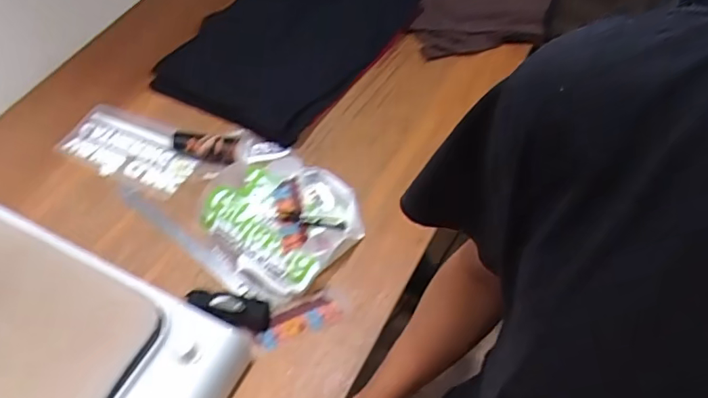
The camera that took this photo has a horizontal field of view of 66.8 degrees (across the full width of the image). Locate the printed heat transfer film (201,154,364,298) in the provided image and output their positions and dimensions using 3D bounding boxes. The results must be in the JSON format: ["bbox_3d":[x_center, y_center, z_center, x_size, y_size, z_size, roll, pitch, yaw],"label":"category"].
[{"bbox_3d":[-0.125,0.036,0.899,0.233,0.068,0.239,-39,61,-22],"label":"printed heat transfer film"}]

